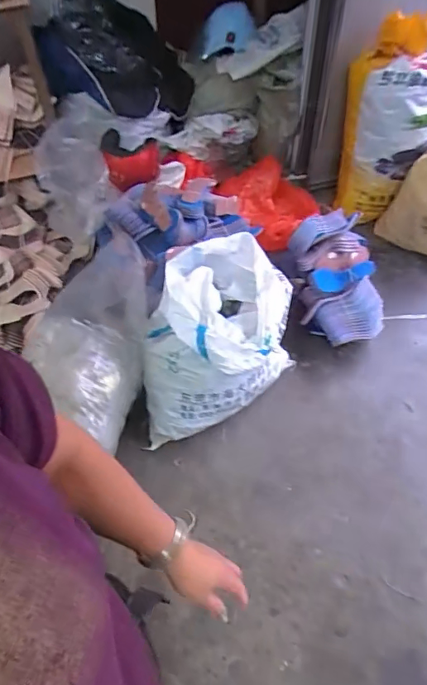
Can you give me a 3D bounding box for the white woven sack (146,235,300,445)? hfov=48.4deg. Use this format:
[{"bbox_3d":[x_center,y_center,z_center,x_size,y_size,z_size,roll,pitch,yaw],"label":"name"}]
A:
[{"bbox_3d":[0.024,-0.014,1.502,0.465,0.374,0.536,1,52,4],"label":"white woven sack"}]

